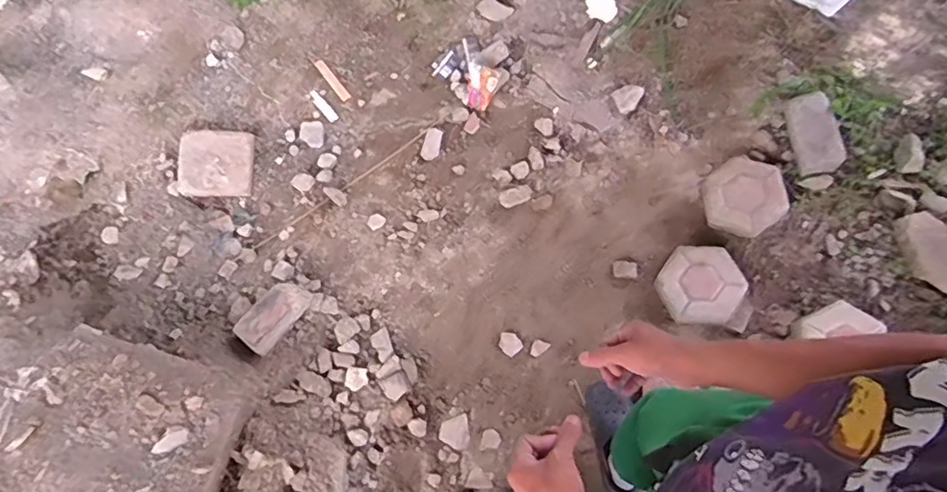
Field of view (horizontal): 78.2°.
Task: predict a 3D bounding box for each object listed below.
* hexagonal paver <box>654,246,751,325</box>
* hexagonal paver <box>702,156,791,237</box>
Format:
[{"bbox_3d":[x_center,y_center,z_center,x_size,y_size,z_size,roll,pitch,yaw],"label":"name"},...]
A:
[{"bbox_3d":[0.605,0.097,1.541,0.207,0.075,0.227,35,78,18],"label":"hexagonal paver"},{"bbox_3d":[0.740,-0.130,1.597,0.204,0.060,0.200,32,97,25],"label":"hexagonal paver"}]

